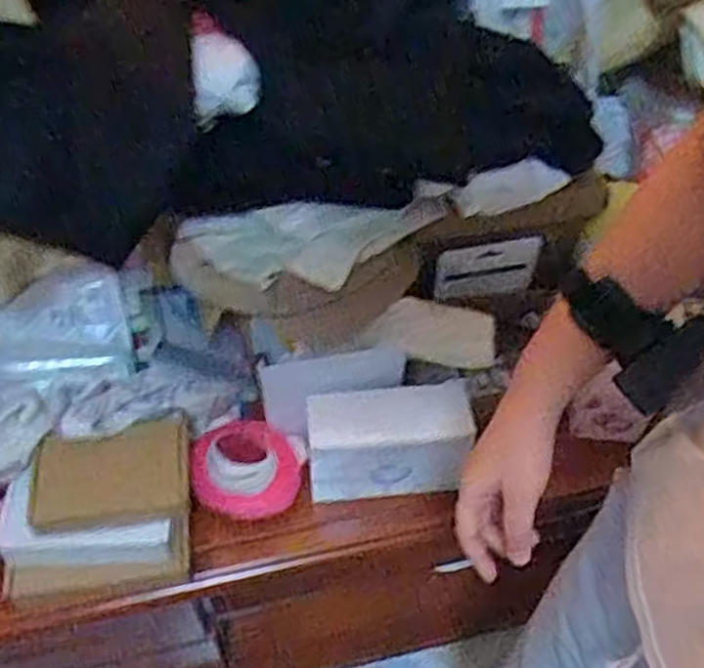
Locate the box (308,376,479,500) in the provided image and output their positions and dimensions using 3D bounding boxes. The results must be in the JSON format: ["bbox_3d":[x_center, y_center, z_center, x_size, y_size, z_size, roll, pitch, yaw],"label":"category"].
[{"bbox_3d":[0.036,0.107,0.772,0.155,0.101,0.071,-4,52,-4],"label":"box"}]

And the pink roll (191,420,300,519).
[{"bbox_3d":[-0.106,0.129,0.766,0.101,0.064,0.079,-7,52,-7],"label":"pink roll"}]

